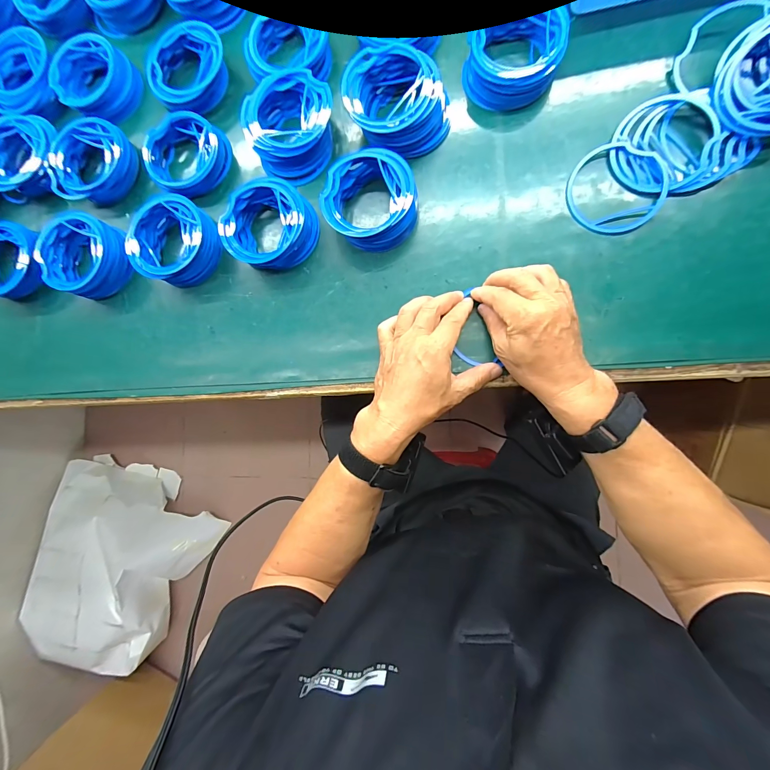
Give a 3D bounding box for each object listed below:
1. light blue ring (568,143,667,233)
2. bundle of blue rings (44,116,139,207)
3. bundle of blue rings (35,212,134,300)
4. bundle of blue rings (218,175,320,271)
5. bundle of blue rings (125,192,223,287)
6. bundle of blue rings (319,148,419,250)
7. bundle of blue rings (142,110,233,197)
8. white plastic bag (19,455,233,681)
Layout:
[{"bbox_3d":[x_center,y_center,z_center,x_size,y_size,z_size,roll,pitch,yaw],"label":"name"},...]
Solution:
[{"bbox_3d":[0.243,-0.209,0.347,0.092,0.010,0.097,0,87,8],"label":"light blue ring"},{"bbox_3d":[-0.384,-0.289,0.435,0.084,0.038,0.108,24,91,9],"label":"bundle of blue rings"},{"bbox_3d":[-0.385,-0.165,0.425,0.104,0.038,0.100,22,90,9],"label":"bundle of blue rings"},{"bbox_3d":[-0.135,-0.185,0.387,0.094,0.032,0.097,0,87,8],"label":"bundle of blue rings"},{"bbox_3d":[-0.255,-0.174,0.404,0.102,0.037,0.098,0,87,8],"label":"bundle of blue rings"},{"bbox_3d":[-0.016,-0.206,0.371,0.098,0.035,0.104,0,87,8],"label":"bundle of blue rings"},{"bbox_3d":[-0.249,-0.290,0.414,0.088,0.031,0.096,41,93,8],"label":"bundle of blue rings"},{"bbox_3d":[-0.943,0.589,1.146,0.573,0.228,0.594,26,91,9],"label":"white plastic bag"}]

